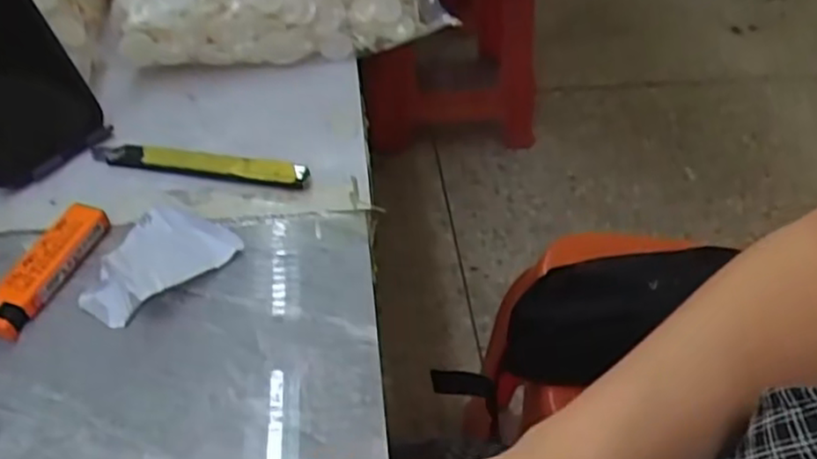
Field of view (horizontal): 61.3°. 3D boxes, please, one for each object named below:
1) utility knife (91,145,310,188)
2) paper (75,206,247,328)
[{"bbox_3d":[-0.124,-0.038,0.408,0.131,0.015,0.016,9,46,9],"label":"utility knife"},{"bbox_3d":[-0.131,0.012,0.353,0.052,0.028,0.076,29,52,26],"label":"paper"}]

